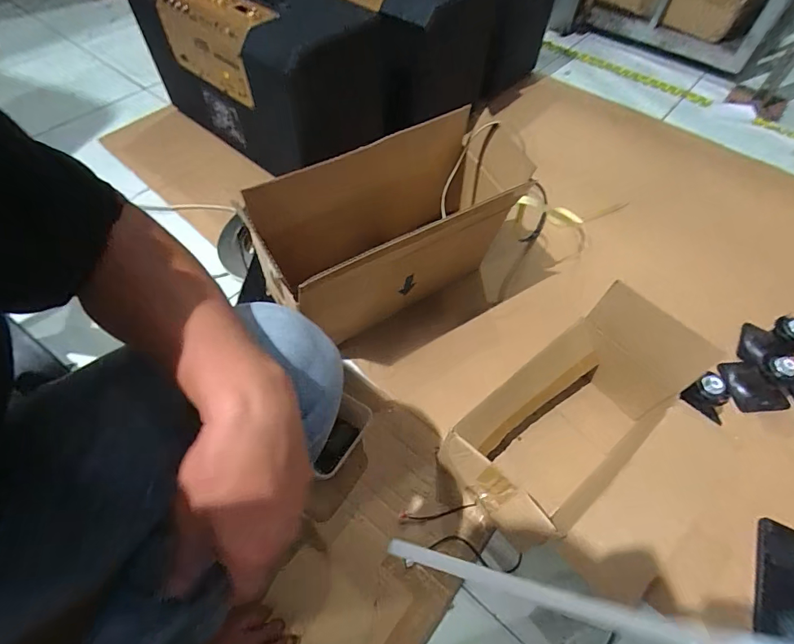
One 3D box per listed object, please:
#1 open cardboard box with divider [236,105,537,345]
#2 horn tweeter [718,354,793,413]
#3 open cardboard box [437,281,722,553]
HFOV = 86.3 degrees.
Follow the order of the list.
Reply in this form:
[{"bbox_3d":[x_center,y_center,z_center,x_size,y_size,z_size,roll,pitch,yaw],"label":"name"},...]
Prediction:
[{"bbox_3d":[0.004,-0.145,0.695,0.377,0.258,0.182,-27,62,-19],"label":"open cardboard box with divider"},{"bbox_3d":[0.625,0.095,0.714,0.087,0.079,0.092,2,56,-2],"label":"horn tweeter"},{"bbox_3d":[0.253,0.139,0.621,0.352,0.176,0.175,-33,64,-22],"label":"open cardboard box"}]

